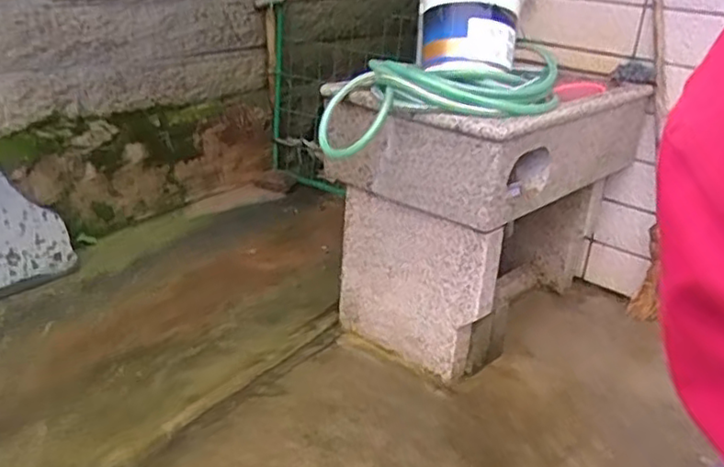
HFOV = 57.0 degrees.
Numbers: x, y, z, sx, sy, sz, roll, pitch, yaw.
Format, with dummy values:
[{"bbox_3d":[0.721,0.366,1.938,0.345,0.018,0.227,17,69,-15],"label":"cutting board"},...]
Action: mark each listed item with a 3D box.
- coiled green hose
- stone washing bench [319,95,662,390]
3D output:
[{"bbox_3d":[0.179,-0.308,1.509,0.532,0.203,0.260,3,24,-6],"label":"coiled green hose"},{"bbox_3d":[0.335,-0.063,1.768,0.736,0.622,0.404,-16,32,-40],"label":"stone washing bench"}]

